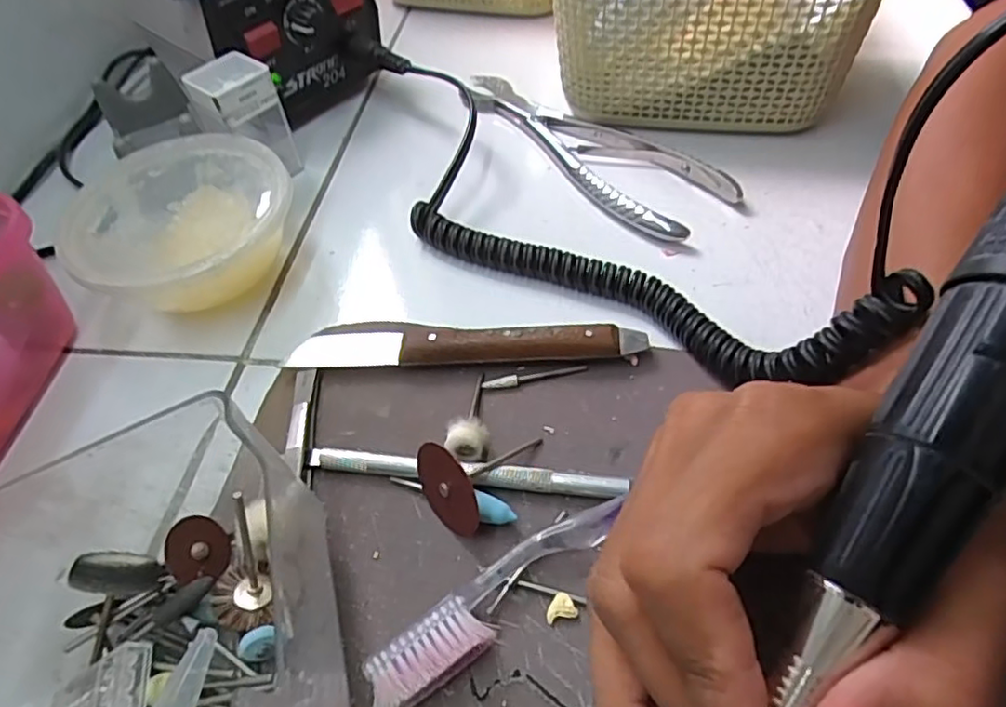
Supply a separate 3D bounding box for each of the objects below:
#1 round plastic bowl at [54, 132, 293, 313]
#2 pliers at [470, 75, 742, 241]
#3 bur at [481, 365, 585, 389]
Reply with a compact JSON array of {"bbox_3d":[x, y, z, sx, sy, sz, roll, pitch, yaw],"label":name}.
[{"bbox_3d":[-0.150,-0.055,0.300,0.102,0.045,0.105,-3,51,3],"label":"round plastic bowl"},{"bbox_3d":[0.049,-0.125,0.358,0.061,0.012,0.189,-28,55,-16],"label":"pliers"},{"bbox_3d":[0.013,0.009,0.257,0.043,0.004,0.005,-9,51,-2],"label":"bur"}]

